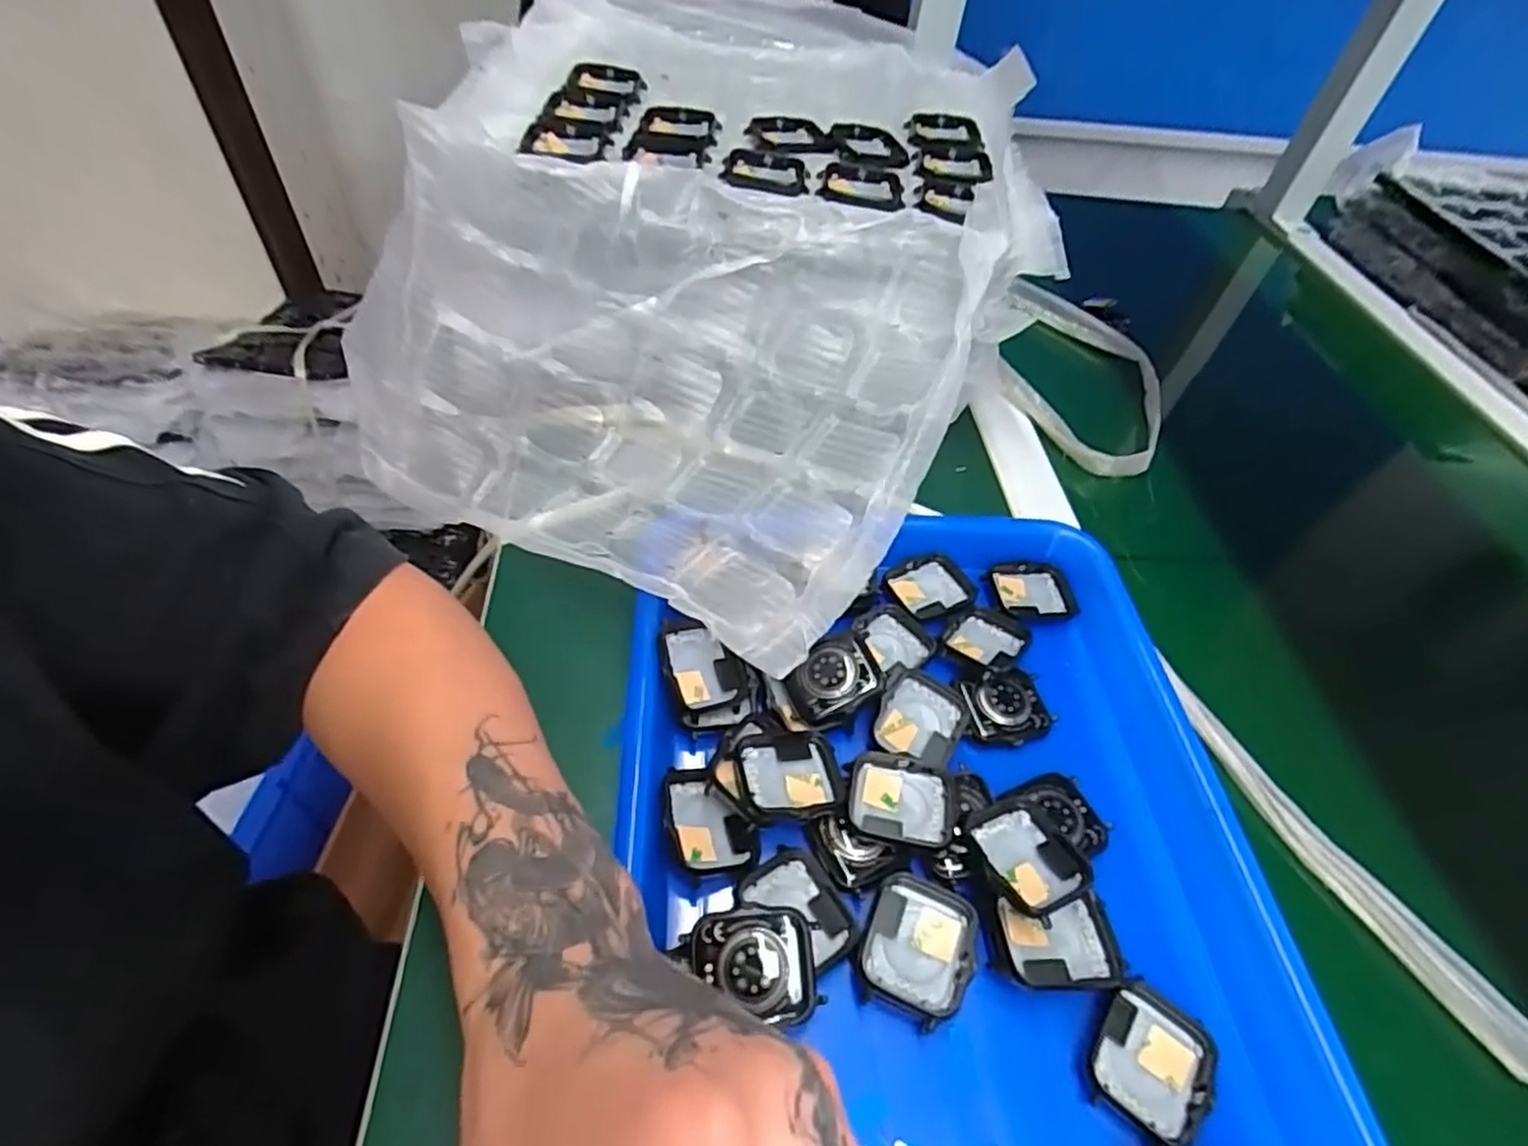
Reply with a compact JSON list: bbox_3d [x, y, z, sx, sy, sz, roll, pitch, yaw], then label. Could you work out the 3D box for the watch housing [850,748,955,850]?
[{"bbox_3d":[0.057,0.095,0.298,0.043,0.014,0.037,10,48,3],"label":"watch housing"}]

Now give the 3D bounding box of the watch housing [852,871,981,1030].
[{"bbox_3d":[0.057,0.139,0.266,0.039,0.012,0.045,22,50,14],"label":"watch housing"}]

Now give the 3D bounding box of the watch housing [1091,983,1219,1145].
[{"bbox_3d":[0.136,0.172,0.251,0.036,0.007,0.043,31,53,20],"label":"watch housing"}]

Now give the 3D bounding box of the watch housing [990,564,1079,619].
[{"bbox_3d":[0.149,0.011,0.395,0.041,0.010,0.035,-2,49,-7],"label":"watch housing"}]

